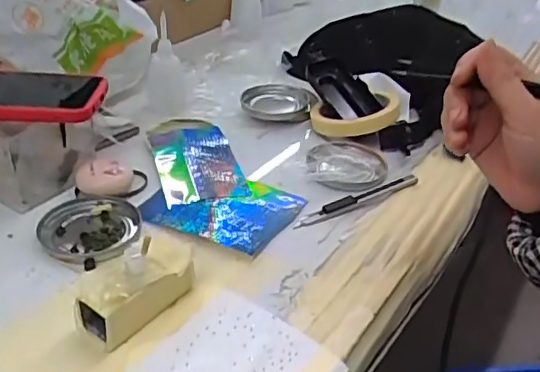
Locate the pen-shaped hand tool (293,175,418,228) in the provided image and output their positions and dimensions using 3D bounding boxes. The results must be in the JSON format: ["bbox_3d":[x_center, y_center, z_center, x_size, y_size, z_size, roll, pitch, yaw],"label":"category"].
[{"bbox_3d":[0.080,0.011,0.509,0.133,0.008,0.015,-15,37,-27],"label":"pen-shaped hand tool"}]

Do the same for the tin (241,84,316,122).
[{"bbox_3d":[0.007,-0.098,0.664,0.079,0.015,0.081,3,32,-2],"label":"tin"}]

